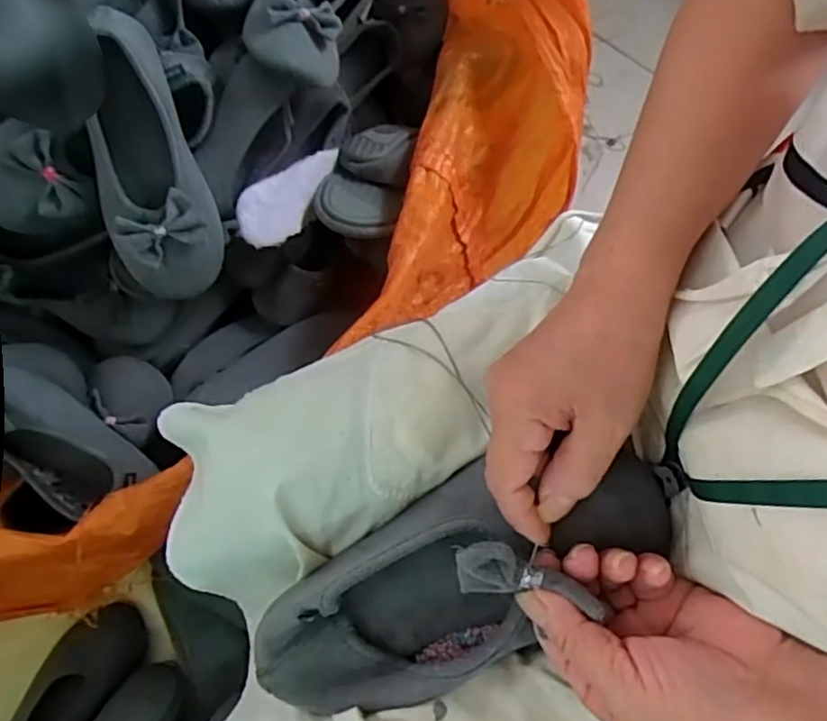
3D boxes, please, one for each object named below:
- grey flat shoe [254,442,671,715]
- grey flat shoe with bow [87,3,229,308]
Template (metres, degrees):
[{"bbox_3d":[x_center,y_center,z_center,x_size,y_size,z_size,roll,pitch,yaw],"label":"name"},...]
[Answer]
[{"bbox_3d":[0.019,0.118,0.348,0.239,0.071,0.096,-29,74,11],"label":"grey flat shoe"},{"bbox_3d":[-0.237,-0.180,0.576,0.095,0.061,0.251,-11,104,-6],"label":"grey flat shoe with bow"}]

